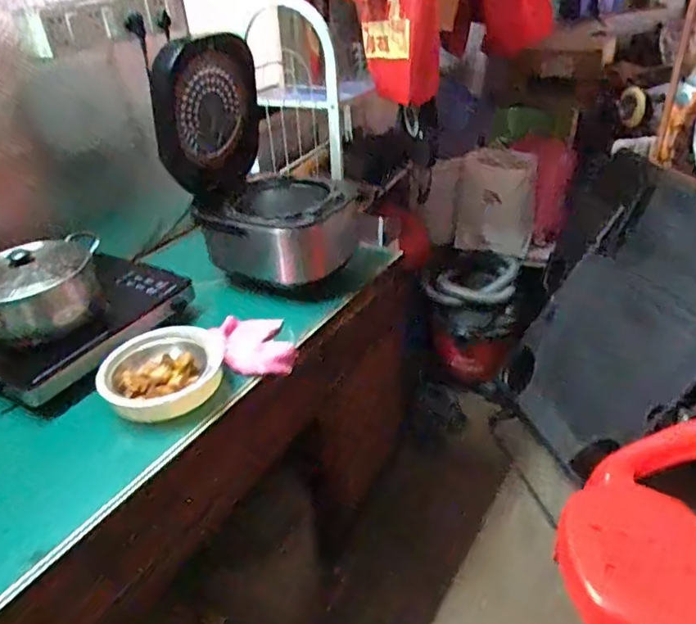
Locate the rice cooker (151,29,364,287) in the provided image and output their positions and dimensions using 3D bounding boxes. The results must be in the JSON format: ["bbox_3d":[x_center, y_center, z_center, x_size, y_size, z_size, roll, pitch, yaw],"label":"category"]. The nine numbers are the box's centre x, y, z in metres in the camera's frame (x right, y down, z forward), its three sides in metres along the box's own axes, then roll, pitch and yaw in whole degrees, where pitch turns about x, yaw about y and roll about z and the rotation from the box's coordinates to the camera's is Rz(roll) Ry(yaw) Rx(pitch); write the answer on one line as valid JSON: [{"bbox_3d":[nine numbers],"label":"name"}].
[{"bbox_3d":[-0.192,-0.300,1.188,0.259,0.469,0.333,-30,42,-34],"label":"rice cooker"}]

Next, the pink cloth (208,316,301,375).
[{"bbox_3d":[-0.180,0.061,1.081,0.135,0.070,0.172,-16,36,-18],"label":"pink cloth"}]

